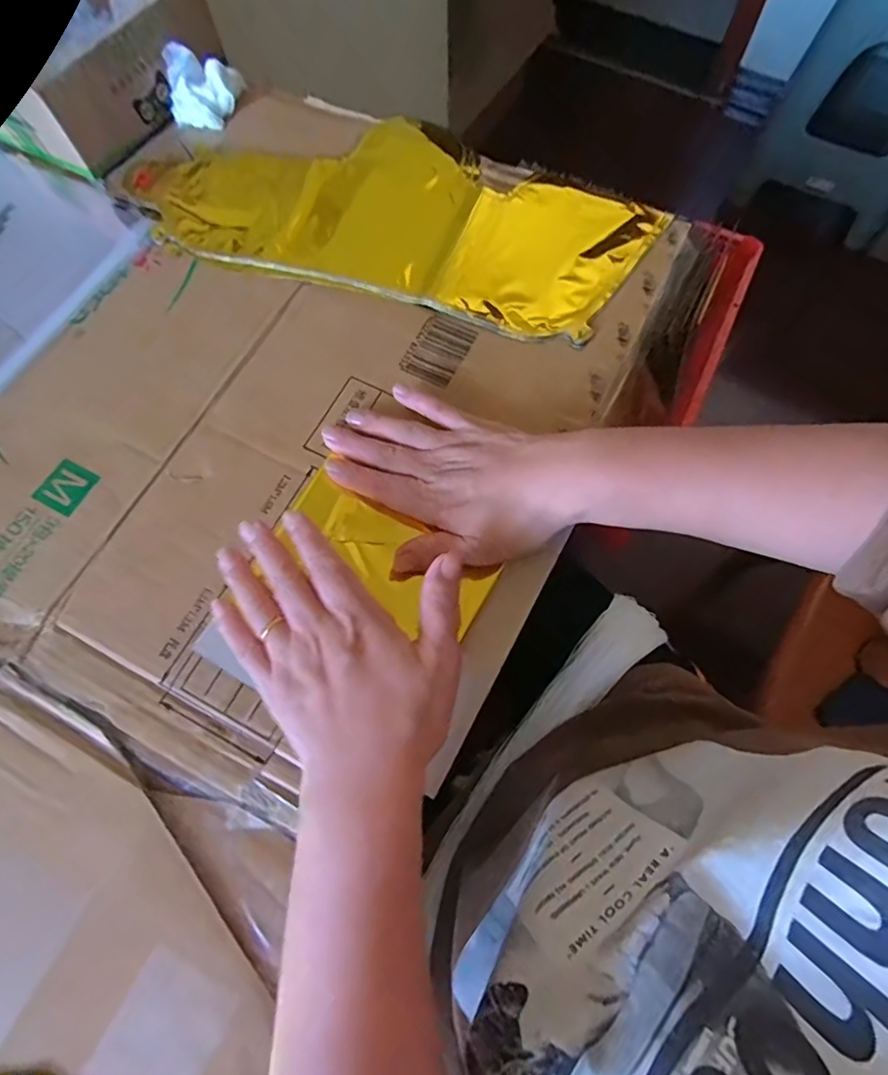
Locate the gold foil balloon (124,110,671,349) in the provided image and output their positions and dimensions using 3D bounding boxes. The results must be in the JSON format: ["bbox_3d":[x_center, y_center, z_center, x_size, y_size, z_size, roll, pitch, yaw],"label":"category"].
[{"bbox_3d":[-0.041,-0.273,0.450,0.397,0.009,0.189,16,70,8],"label":"gold foil balloon"}]

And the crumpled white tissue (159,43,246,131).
[{"bbox_3d":[-0.208,-0.390,0.482,0.054,0.038,0.042,4,69,4],"label":"crumpled white tissue"}]

